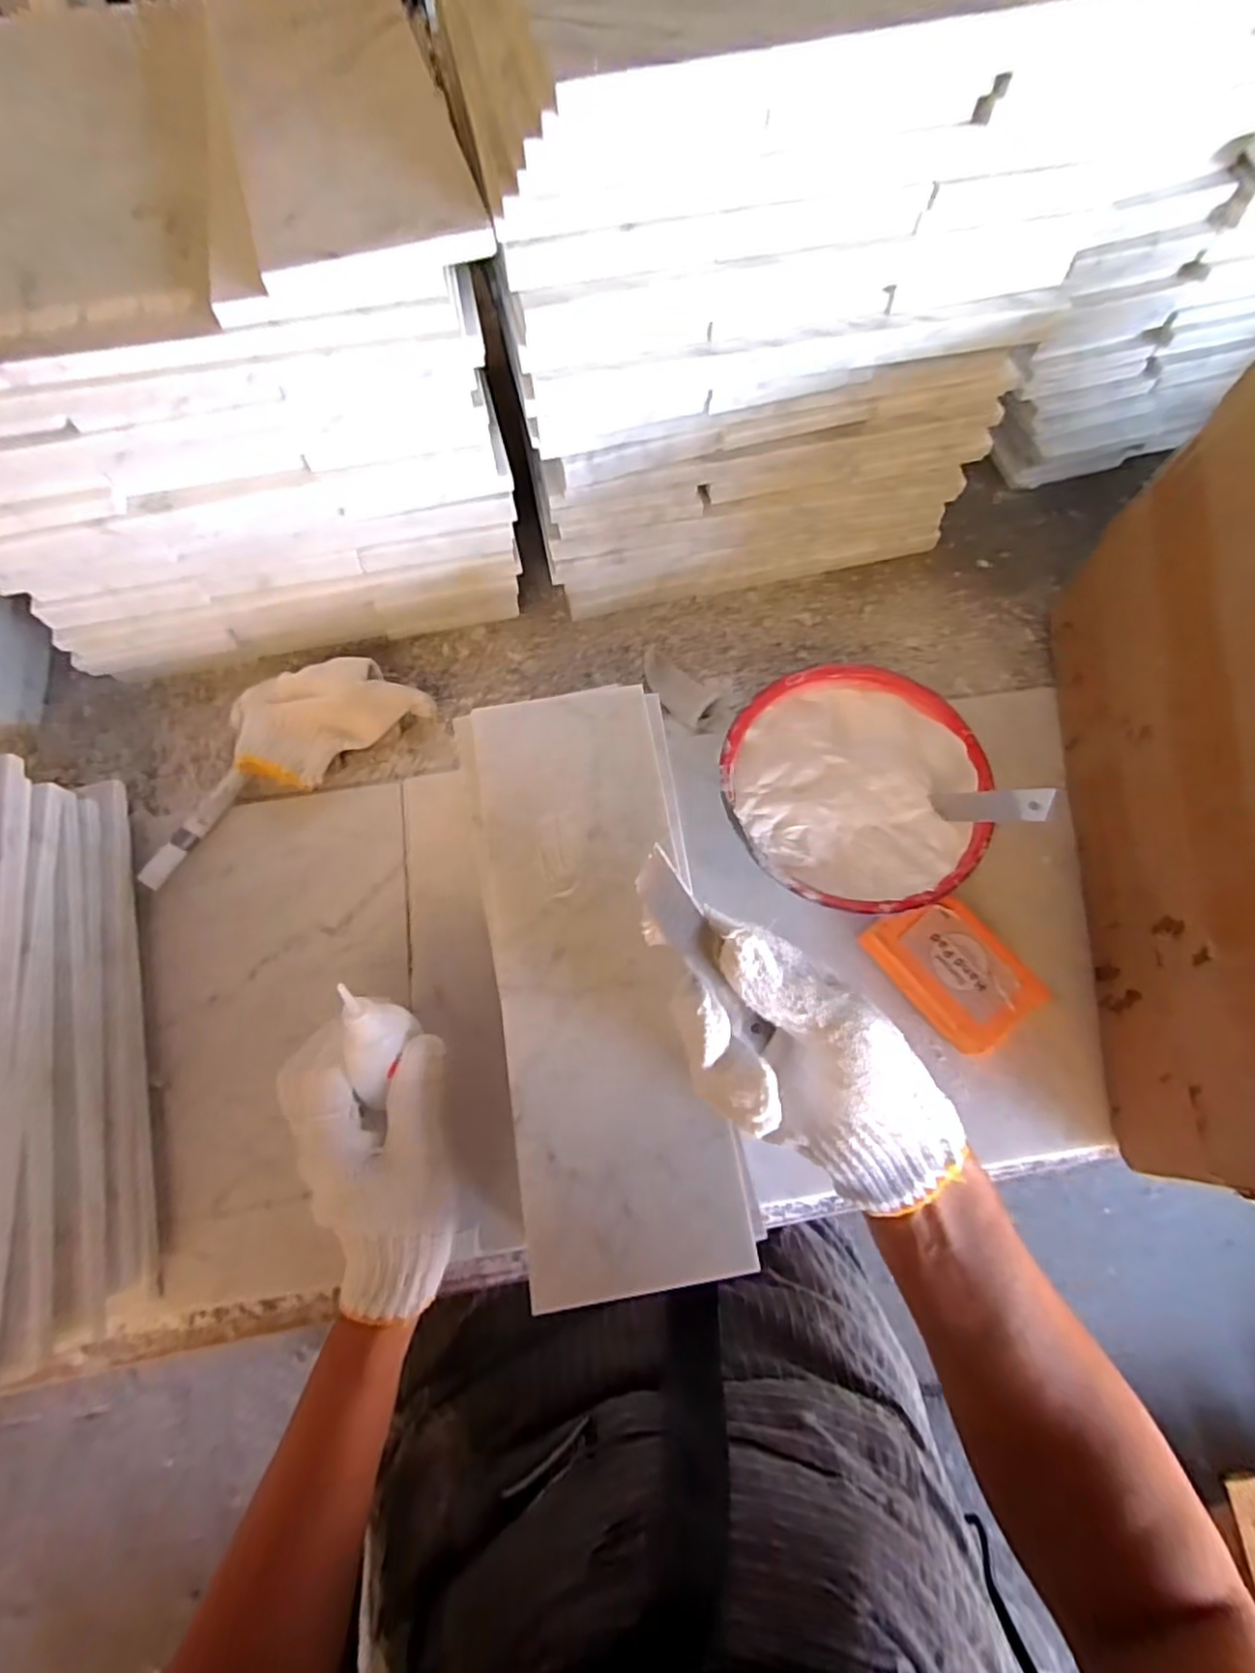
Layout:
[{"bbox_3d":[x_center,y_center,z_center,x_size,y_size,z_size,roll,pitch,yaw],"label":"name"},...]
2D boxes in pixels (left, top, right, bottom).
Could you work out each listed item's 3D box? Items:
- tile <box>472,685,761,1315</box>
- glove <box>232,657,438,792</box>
[{"bbox_3d":[-0.016,0.060,0.343,0.100,0.010,0.299,-10,71,-1],"label":"tile"},{"bbox_3d":[-0.219,-0.090,0.475,0.130,0.037,0.091,-38,74,-10],"label":"glove"}]

